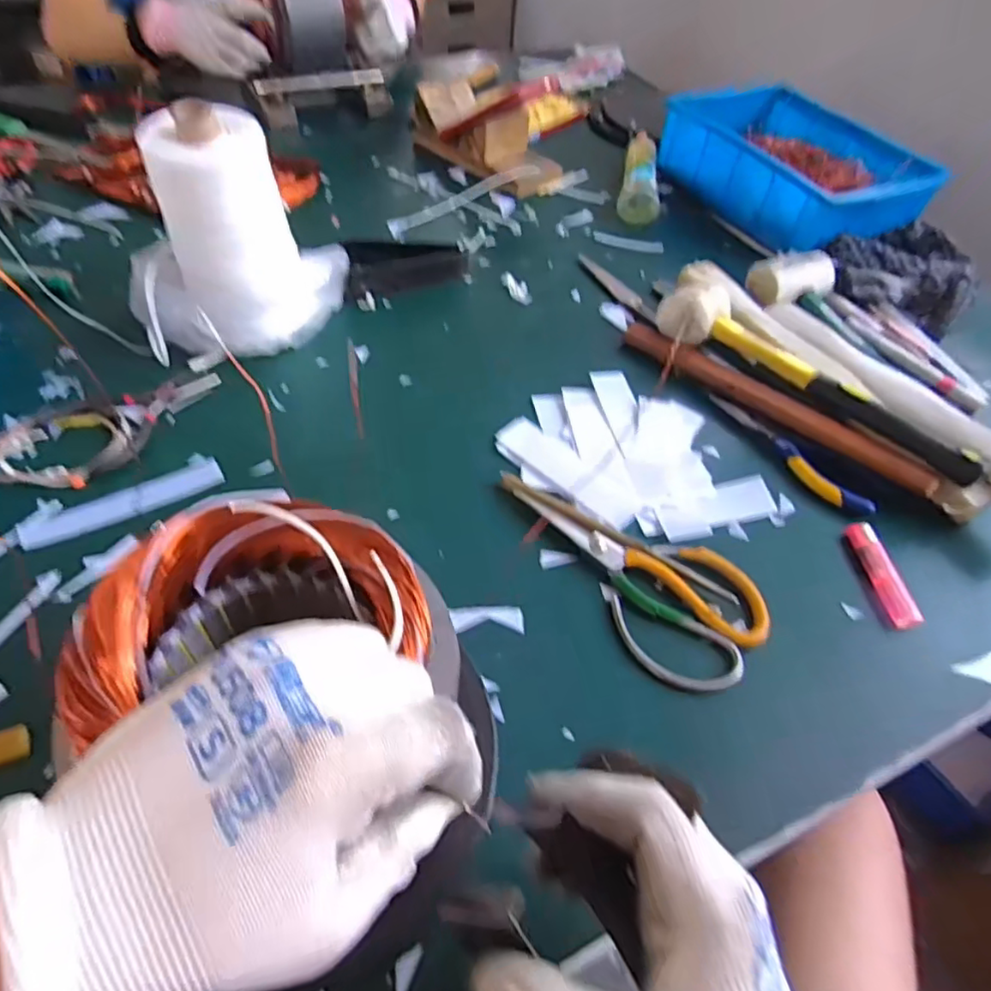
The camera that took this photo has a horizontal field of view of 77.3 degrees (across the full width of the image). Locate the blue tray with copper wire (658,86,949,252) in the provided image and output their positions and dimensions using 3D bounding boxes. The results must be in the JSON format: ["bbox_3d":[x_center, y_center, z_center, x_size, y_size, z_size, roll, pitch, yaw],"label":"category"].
[{"bbox_3d":[0.363,-0.395,0.762,0.195,0.091,0.277,-20,55,-21],"label":"blue tray with copper wire"}]

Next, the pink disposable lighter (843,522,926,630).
[{"bbox_3d":[0.274,0.056,0.440,0.018,0.016,0.082,-2,50,-8],"label":"pink disposable lighter"}]

